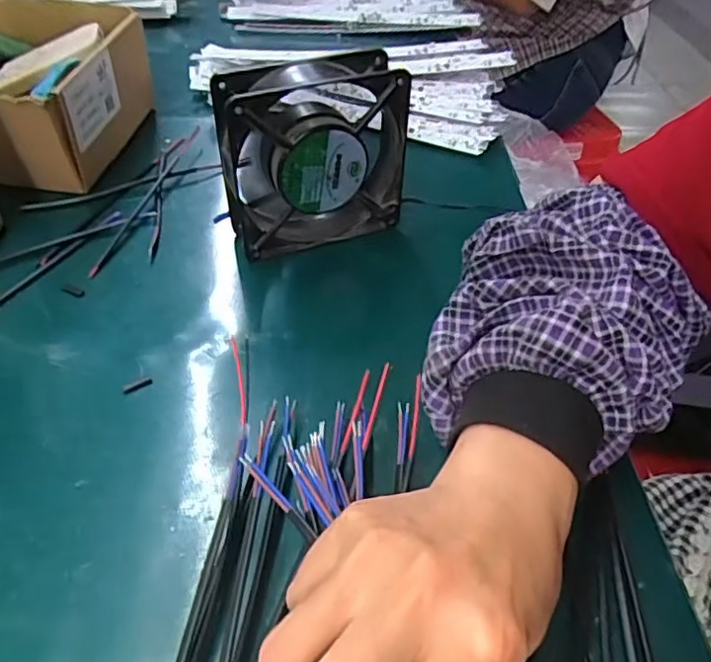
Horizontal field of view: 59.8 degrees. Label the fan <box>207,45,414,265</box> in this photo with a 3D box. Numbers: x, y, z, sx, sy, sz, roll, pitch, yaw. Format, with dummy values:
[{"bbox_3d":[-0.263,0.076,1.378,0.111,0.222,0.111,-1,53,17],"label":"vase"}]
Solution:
[{"bbox_3d":[-0.029,-0.118,0.425,0.121,0.121,0.041,-16,47,-18],"label":"fan"}]

